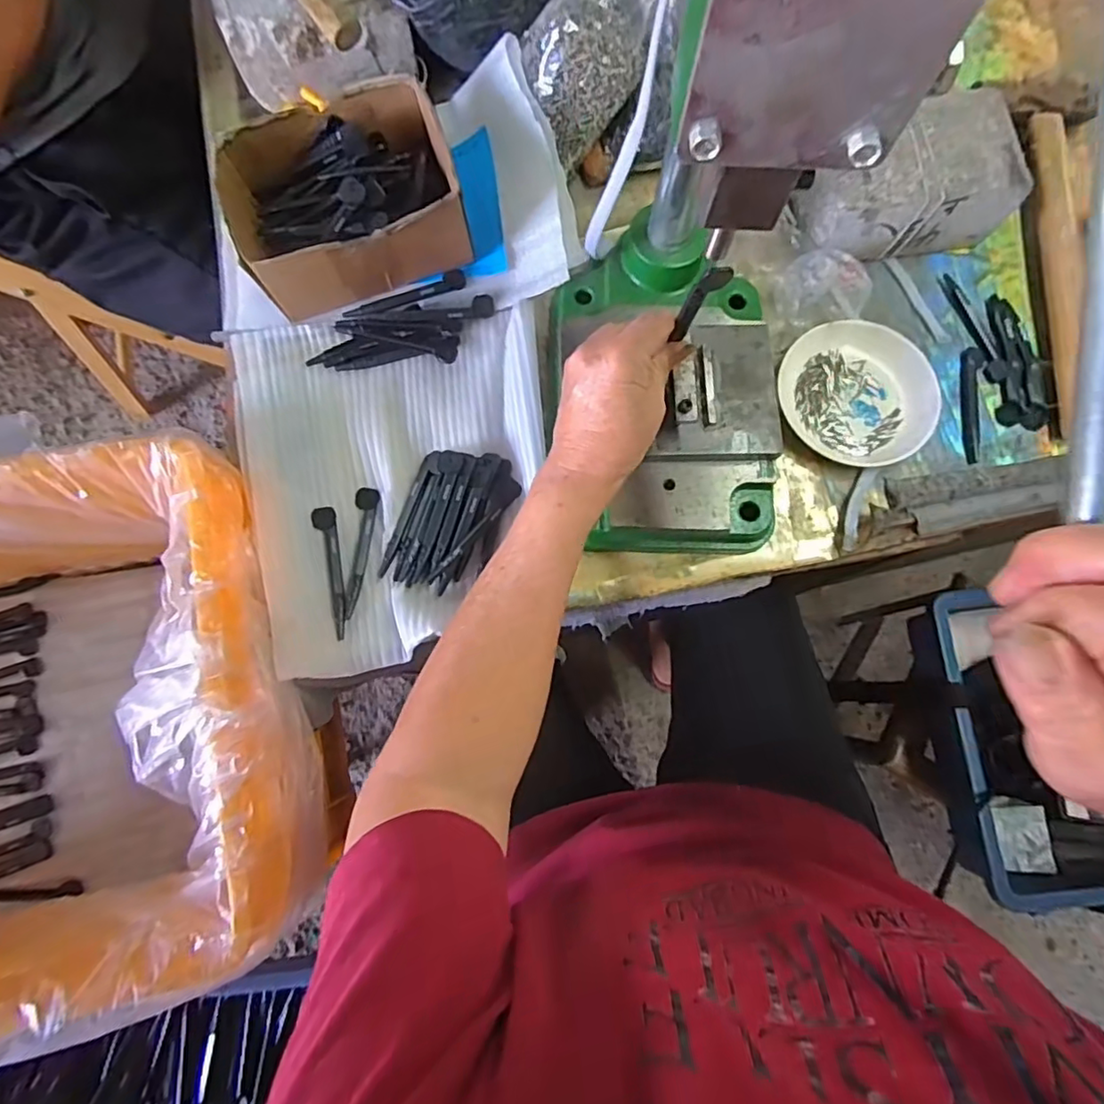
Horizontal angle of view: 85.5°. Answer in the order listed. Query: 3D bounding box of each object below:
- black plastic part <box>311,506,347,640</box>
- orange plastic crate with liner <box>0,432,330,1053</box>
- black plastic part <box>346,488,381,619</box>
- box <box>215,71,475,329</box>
[{"bbox_3d":[-0.157,0.013,0.432,0.015,0.006,0.098,-15,78,-5],"label":"black plastic part"},{"bbox_3d":[-0.439,0.143,0.465,0.501,0.241,0.360,-10,78,-4],"label":"orange plastic crate with liner"},{"bbox_3d":[-0.141,-0.001,0.438,0.018,0.008,0.097,4,77,0],"label":"black plastic part"},{"bbox_3d":[-0.157,-0.268,0.459,0.164,0.071,0.131,-16,78,-5],"label":"box"}]

